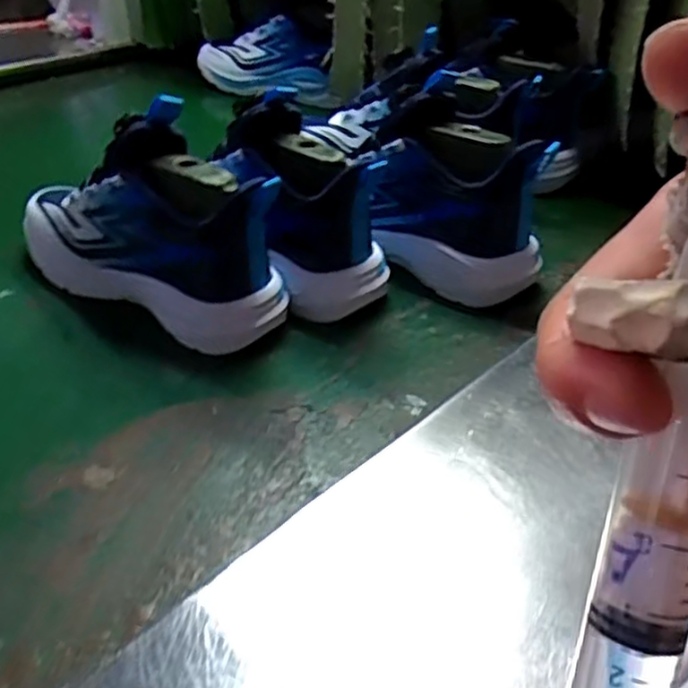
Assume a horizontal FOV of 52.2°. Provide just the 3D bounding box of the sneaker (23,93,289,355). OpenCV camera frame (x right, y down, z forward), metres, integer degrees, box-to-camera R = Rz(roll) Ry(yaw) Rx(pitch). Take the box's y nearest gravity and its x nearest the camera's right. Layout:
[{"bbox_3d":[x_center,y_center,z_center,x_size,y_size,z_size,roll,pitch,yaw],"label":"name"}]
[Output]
[{"bbox_3d":[-0.132,-0.092,0.484,0.222,0.121,0.091,21,40,26],"label":"sneaker"}]

